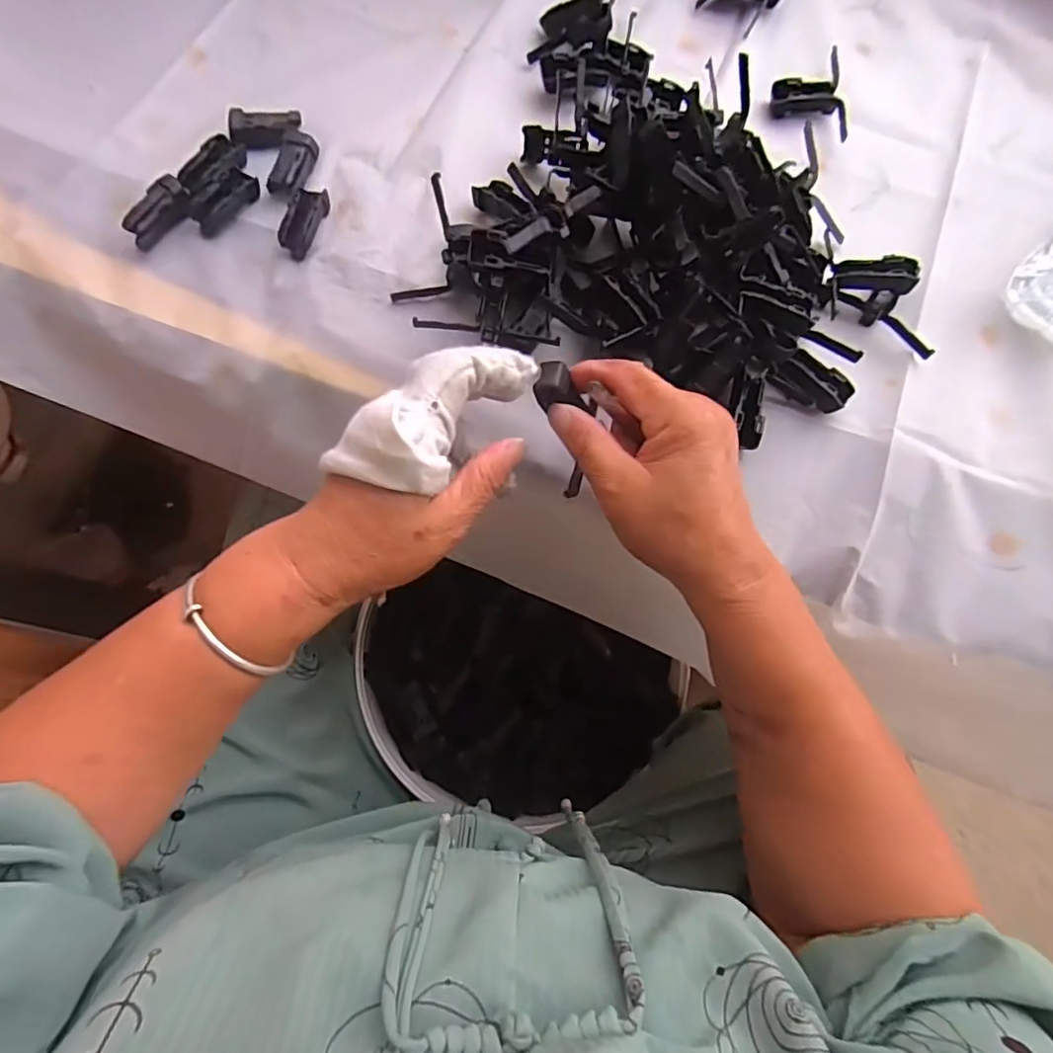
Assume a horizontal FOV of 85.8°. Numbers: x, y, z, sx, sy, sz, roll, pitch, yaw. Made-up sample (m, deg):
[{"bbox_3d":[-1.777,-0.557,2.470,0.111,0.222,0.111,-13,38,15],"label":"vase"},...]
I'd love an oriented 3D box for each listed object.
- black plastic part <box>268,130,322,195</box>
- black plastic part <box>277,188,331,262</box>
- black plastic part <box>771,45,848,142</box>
[{"bbox_3d":[-0.154,-0.239,0.375,0.021,0.011,0.049,12,74,2],"label":"black plastic part"},{"bbox_3d":[-0.142,-0.193,0.360,0.021,0.012,0.048,13,74,2],"label":"black plastic part"},{"bbox_3d":[0.203,-0.312,0.409,0.051,0.011,0.074,5,74,0],"label":"black plastic part"}]

